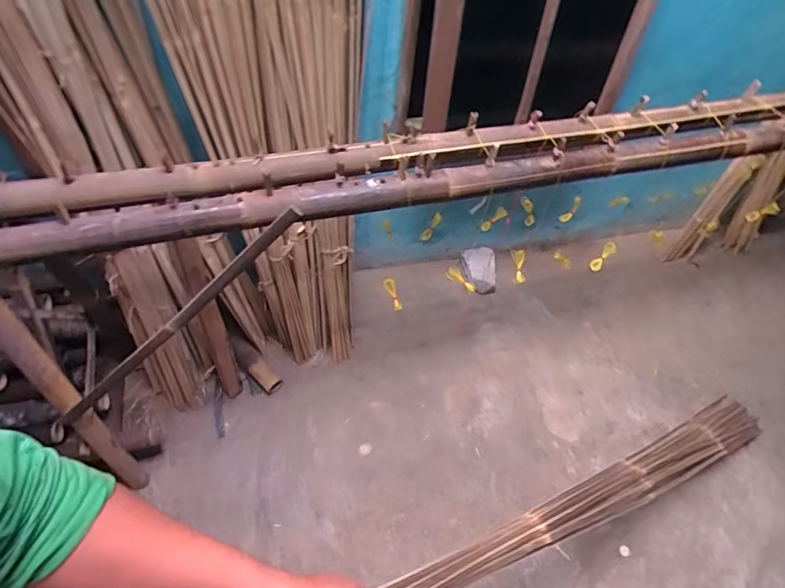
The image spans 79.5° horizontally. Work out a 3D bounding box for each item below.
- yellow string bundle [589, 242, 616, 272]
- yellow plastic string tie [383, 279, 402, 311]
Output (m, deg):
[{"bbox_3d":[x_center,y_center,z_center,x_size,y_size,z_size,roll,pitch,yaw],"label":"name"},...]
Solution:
[{"bbox_3d":[0.637,-0.112,1.434,0.034,0.102,0.041,43,24,26],"label":"yellow string bundle"},{"bbox_3d":[0.002,0.003,1.221,0.026,0.026,0.086,-24,99,-20],"label":"yellow plastic string tie"}]

